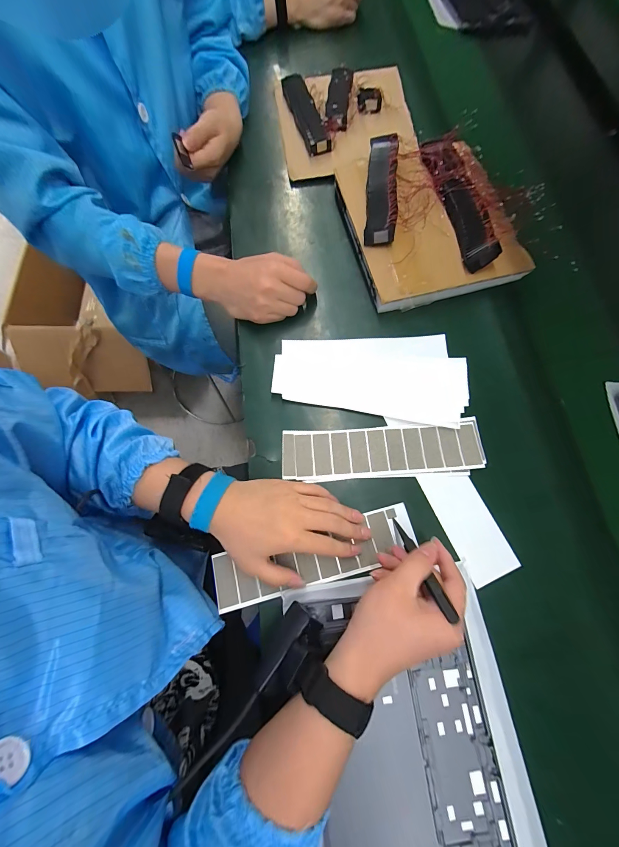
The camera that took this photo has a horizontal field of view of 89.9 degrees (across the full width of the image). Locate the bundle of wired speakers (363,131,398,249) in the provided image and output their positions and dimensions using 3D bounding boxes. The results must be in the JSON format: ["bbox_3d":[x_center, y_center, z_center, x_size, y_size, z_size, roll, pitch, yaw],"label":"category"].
[{"bbox_3d":[0.102,-0.335,0.439,0.040,0.029,0.186,5,72,0],"label":"bundle of wired speakers"}]

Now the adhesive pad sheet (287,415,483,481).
[{"bbox_3d":[0.087,0.031,0.368,0.233,0.004,0.058,-4,72,-1],"label":"adhesive pad sheet"}]

